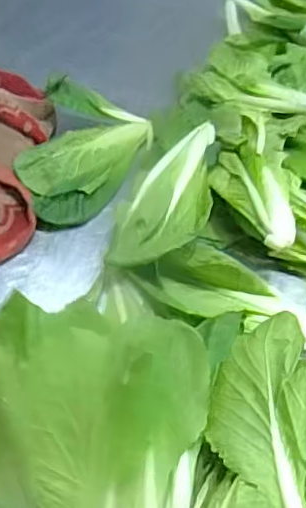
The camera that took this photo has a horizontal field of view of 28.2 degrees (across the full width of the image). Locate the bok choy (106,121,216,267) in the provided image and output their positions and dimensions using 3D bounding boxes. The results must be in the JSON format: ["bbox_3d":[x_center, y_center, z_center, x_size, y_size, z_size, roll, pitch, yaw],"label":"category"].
[{"bbox_3d":[0.019,-0.052,0.557,0.071,0.034,0.165,21,57,9],"label":"bok choy"}]

